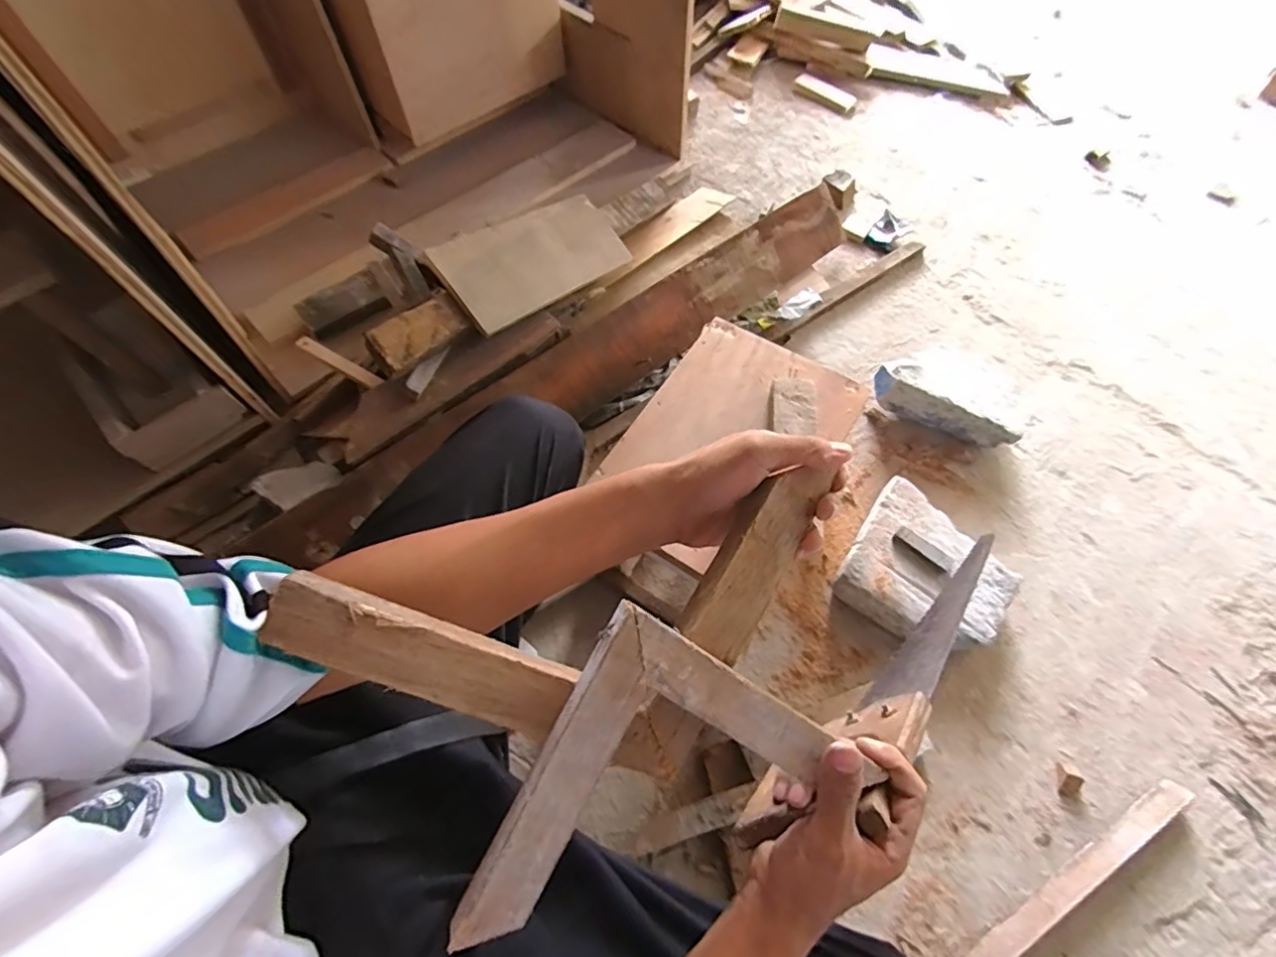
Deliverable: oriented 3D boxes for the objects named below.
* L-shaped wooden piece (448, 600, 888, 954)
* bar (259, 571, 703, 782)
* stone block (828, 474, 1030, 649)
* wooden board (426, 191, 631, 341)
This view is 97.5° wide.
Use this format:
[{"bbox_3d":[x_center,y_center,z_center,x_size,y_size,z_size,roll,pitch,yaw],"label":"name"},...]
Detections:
[{"bbox_3d":[-0.003,0.145,0.306,0.211,0.015,0.139,-14,98,-12],"label":"L-shaped wooden piece"},{"bbox_3d":[-0.078,0.112,0.309,0.236,0.017,0.039,24,62,-11],"label":"bar"},{"bbox_3d":[0.399,0.127,0.772,0.203,0.067,0.193,32,67,16],"label":"stone block"},{"bbox_3d":[-0.162,-0.359,0.901,0.150,0.022,0.357,50,53,-4],"label":"wooden board"}]

